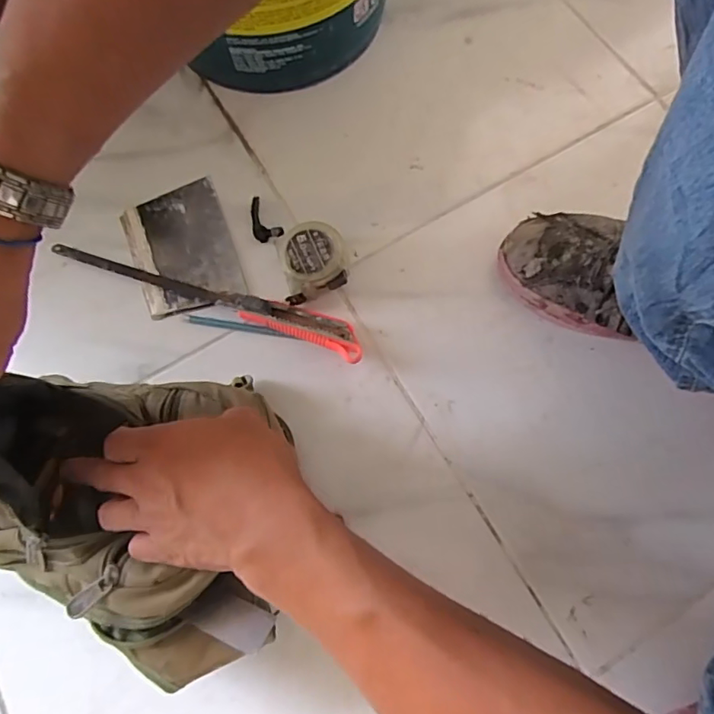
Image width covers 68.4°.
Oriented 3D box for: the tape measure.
[{"bbox_3d":[-0.041,-0.090,0.493,0.063,0.041,0.067,0,73,1],"label":"tape measure"}]

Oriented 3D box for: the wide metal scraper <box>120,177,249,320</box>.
[{"bbox_3d":[-0.174,-0.108,0.522,0.096,0.007,0.135,-21,73,-5],"label":"wide metal scraper"}]

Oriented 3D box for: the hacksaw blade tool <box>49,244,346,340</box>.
[{"bbox_3d":[-0.150,-0.065,0.501,0.300,0.015,0.017,17,74,7],"label":"hacksaw blade tool"}]

